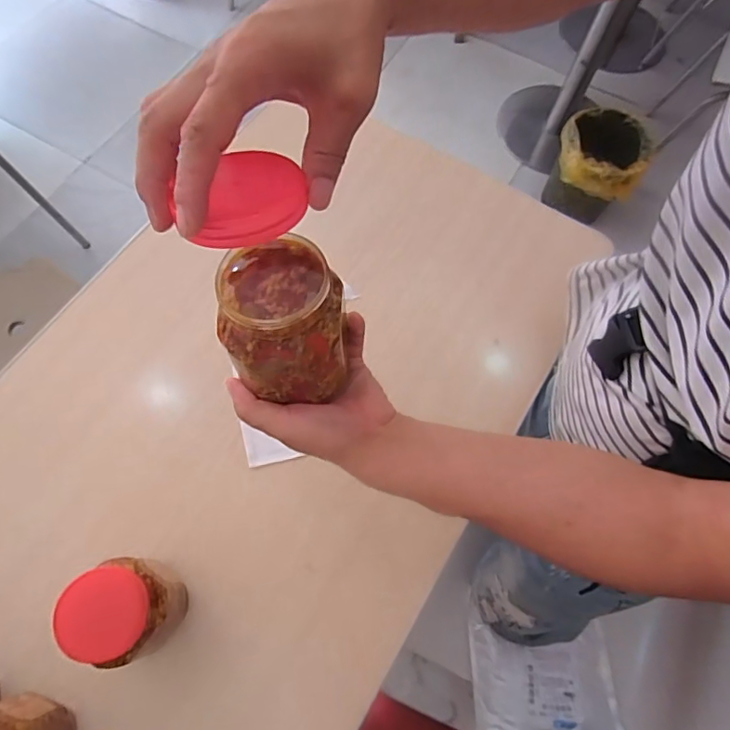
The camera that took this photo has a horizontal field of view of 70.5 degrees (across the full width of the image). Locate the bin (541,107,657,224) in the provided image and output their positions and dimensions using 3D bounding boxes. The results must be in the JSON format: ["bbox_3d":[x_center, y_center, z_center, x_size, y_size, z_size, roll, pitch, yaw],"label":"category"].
[{"bbox_3d":[0.659,-0.570,1.490,0.246,0.213,0.250,24,70,7],"label":"bin"}]

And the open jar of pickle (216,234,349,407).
[{"bbox_3d":[-0.052,-0.027,0.332,0.074,0.084,0.072,1,69,-2],"label":"open jar of pickle"}]

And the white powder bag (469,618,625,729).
[{"bbox_3d":[0.273,0.484,0.773,0.217,0.027,0.166,0,69,-2],"label":"white powder bag"}]

